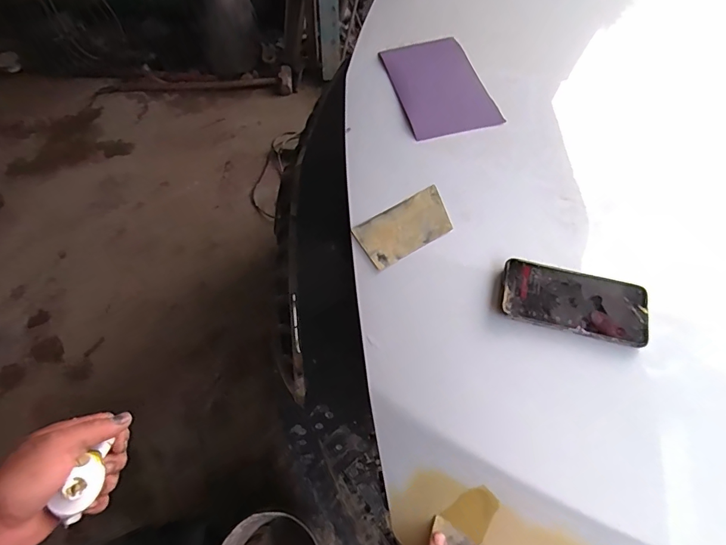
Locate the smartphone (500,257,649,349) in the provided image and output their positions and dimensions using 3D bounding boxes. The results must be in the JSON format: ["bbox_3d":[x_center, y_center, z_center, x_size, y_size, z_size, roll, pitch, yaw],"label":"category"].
[{"bbox_3d":[0.243,0.033,0.492,0.159,0.016,0.076,12,60,7],"label":"smartphone"}]

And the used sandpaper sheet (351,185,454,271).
[{"bbox_3d":[0.056,-0.060,0.564,0.125,0.004,0.072,-29,65,-9],"label":"used sandpaper sheet"}]

